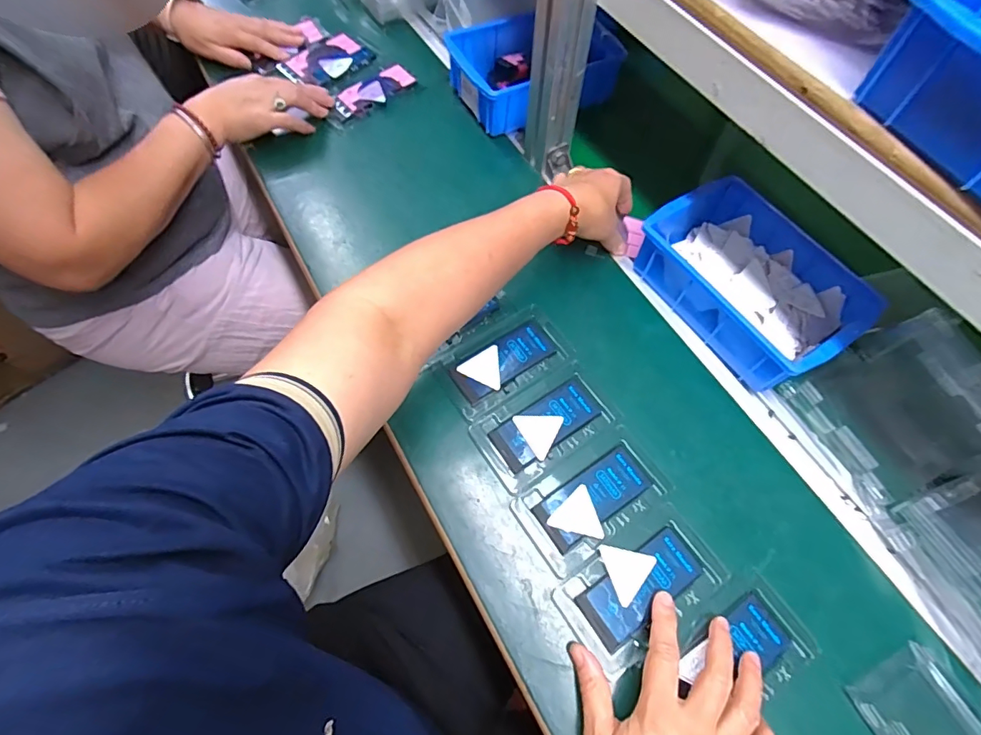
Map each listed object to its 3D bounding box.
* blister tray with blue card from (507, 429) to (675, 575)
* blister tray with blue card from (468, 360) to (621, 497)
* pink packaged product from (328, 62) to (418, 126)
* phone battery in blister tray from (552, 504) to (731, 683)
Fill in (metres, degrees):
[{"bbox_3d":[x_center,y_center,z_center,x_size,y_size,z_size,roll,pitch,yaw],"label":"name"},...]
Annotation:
[{"bbox_3d":[0.088,0.110,0.413,0.127,0.008,0.074,-31,69,-16],"label":"blister tray with blue card"},{"bbox_3d":[0.052,0.053,0.441,0.125,0.005,0.077,-30,68,-15],"label":"blister tray with blue card"},{"bbox_3d":[-0.160,-0.364,0.638,0.129,0.013,0.051,-41,72,-19],"label":"pink packaged product"},{"bbox_3d":[0.122,0.174,0.381,0.130,0.015,0.073,-31,69,-10],"label":"phone battery in blister tray"}]

